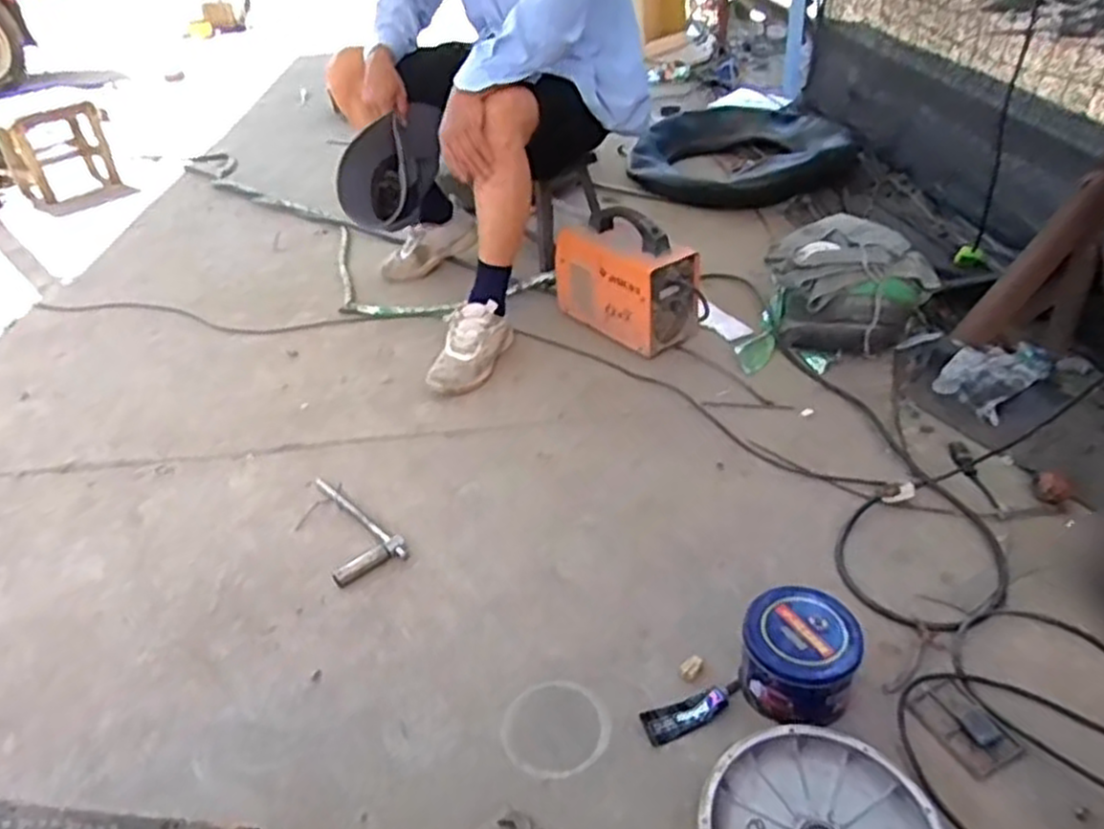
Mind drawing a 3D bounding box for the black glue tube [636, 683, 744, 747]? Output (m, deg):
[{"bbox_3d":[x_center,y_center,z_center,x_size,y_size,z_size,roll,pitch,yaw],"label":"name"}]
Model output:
[{"bbox_3d":[0.159,0.333,0.861,0.116,0.014,0.039,-14,38,-14],"label":"black glue tube"}]

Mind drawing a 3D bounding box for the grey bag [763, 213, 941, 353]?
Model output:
[{"bbox_3d":[0.537,-0.243,1.426,0.260,0.222,0.240,3,37,9],"label":"grey bag"}]

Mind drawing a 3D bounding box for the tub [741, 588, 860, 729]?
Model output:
[{"bbox_3d":[0.275,0.268,0.859,0.122,0.079,0.134,12,39,21],"label":"tub"}]

